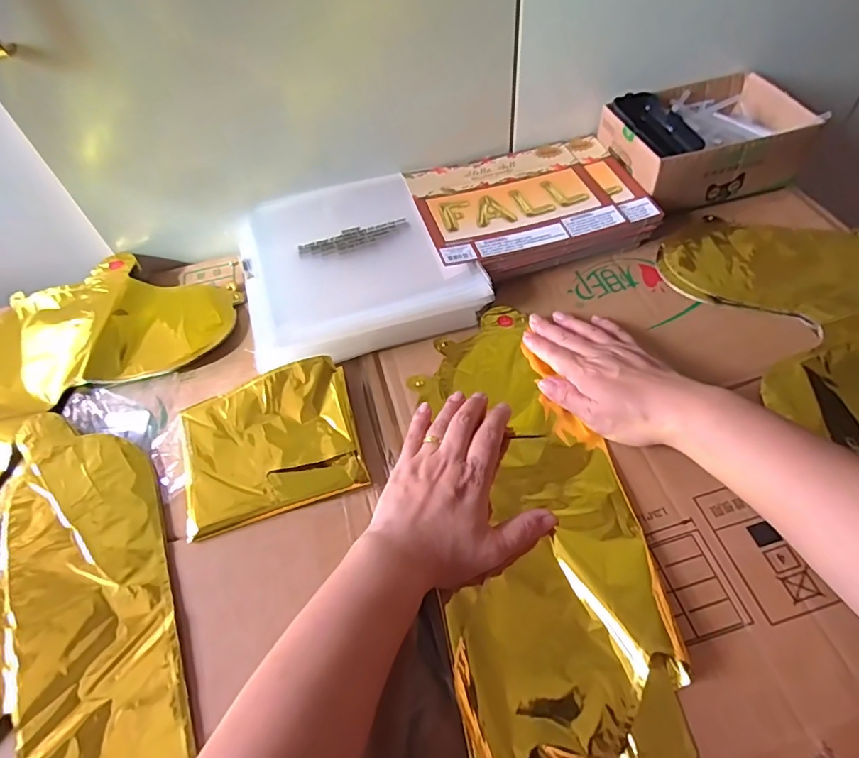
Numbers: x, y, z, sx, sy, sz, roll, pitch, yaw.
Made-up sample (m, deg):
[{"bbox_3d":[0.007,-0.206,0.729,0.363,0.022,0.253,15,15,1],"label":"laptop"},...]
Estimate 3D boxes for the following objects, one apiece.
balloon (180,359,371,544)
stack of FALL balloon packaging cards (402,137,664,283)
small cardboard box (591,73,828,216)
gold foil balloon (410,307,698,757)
[{"bbox_3d":[-0.131,0.048,0.424,0.140,0.022,0.122,-16,55,-6],"label":"balloon"},{"bbox_3d":[0.103,-0.186,0.557,0.223,0.031,0.169,-16,55,-6],"label":"stack of FALL balloon packaging cards"},{"bbox_3d":[0.292,-0.255,0.564,0.178,0.069,0.131,-14,55,-5],"label":"small cardboard box"},{"bbox_3d":[0.081,0.131,0.379,0.141,0.041,0.433,-6,54,1],"label":"gold foil balloon"}]

